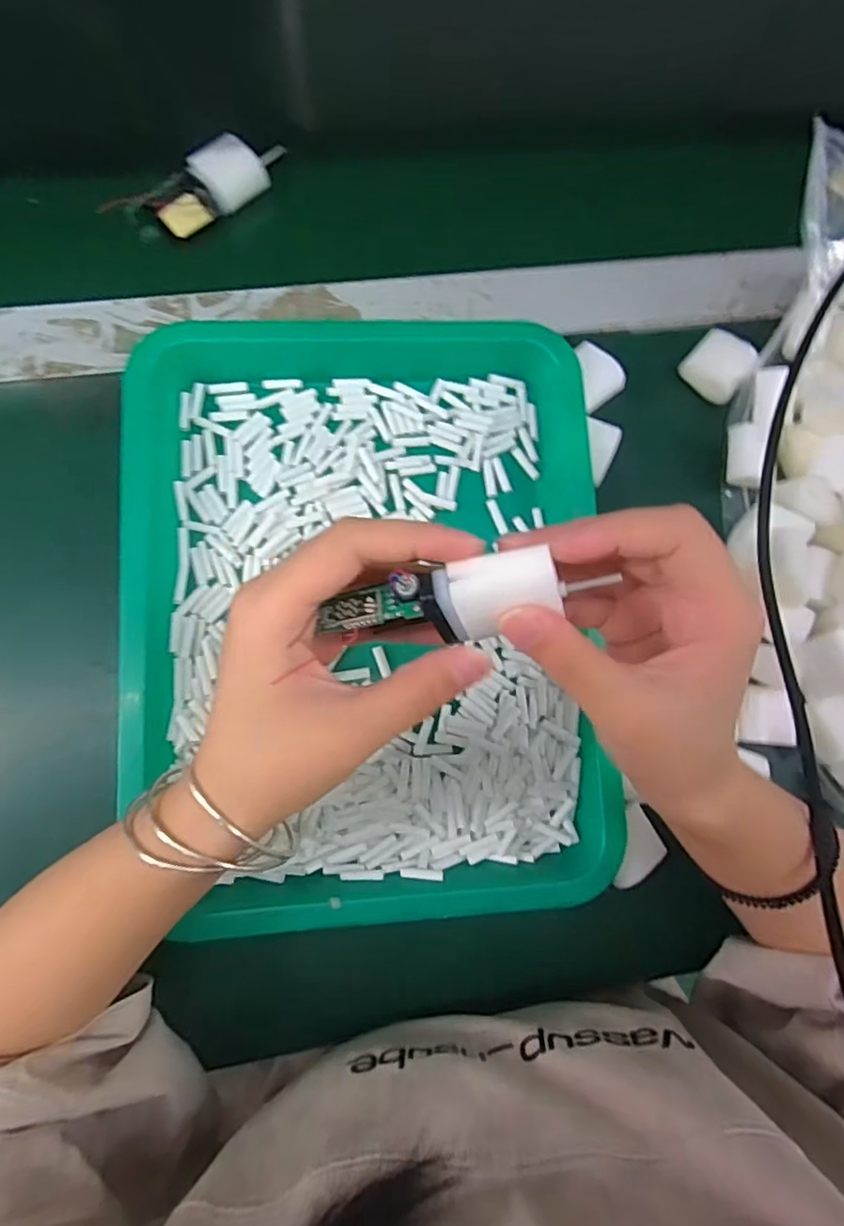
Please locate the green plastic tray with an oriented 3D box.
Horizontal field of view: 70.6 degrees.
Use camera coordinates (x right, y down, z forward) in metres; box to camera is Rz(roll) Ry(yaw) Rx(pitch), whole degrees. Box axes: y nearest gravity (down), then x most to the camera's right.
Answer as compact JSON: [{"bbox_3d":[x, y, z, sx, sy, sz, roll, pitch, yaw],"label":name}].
[{"bbox_3d":[-0.030,-0.007,0.342,0.257,0.041,0.341,-1,83,-4],"label":"green plastic tray"}]

